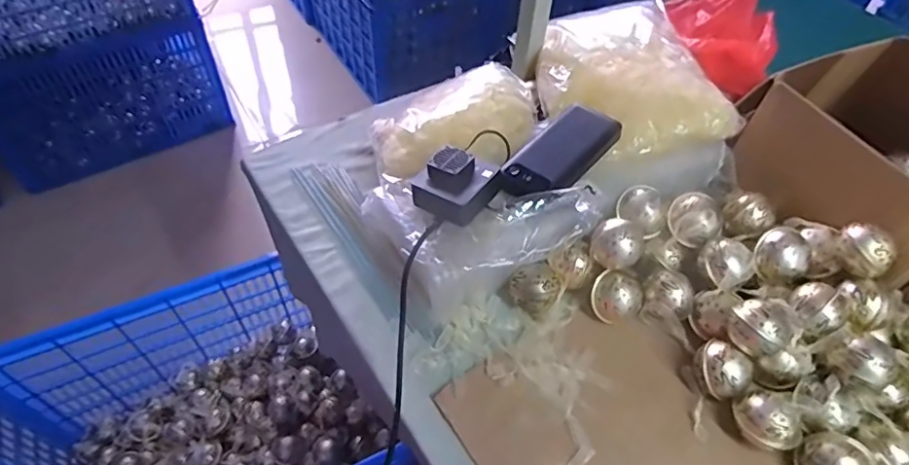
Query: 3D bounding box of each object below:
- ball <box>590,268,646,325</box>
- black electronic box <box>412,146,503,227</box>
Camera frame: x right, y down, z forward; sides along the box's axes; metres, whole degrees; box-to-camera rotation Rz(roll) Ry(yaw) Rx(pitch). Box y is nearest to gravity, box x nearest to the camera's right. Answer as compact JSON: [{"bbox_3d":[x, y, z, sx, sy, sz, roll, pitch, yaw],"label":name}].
[{"bbox_3d":[0.176,0.071,0.592,0.054,0.046,0.051,27,56,18],"label":"ball"},{"bbox_3d":[0.003,-0.051,0.587,0.074,0.047,0.084,32,57,21],"label":"black electronic box"}]

